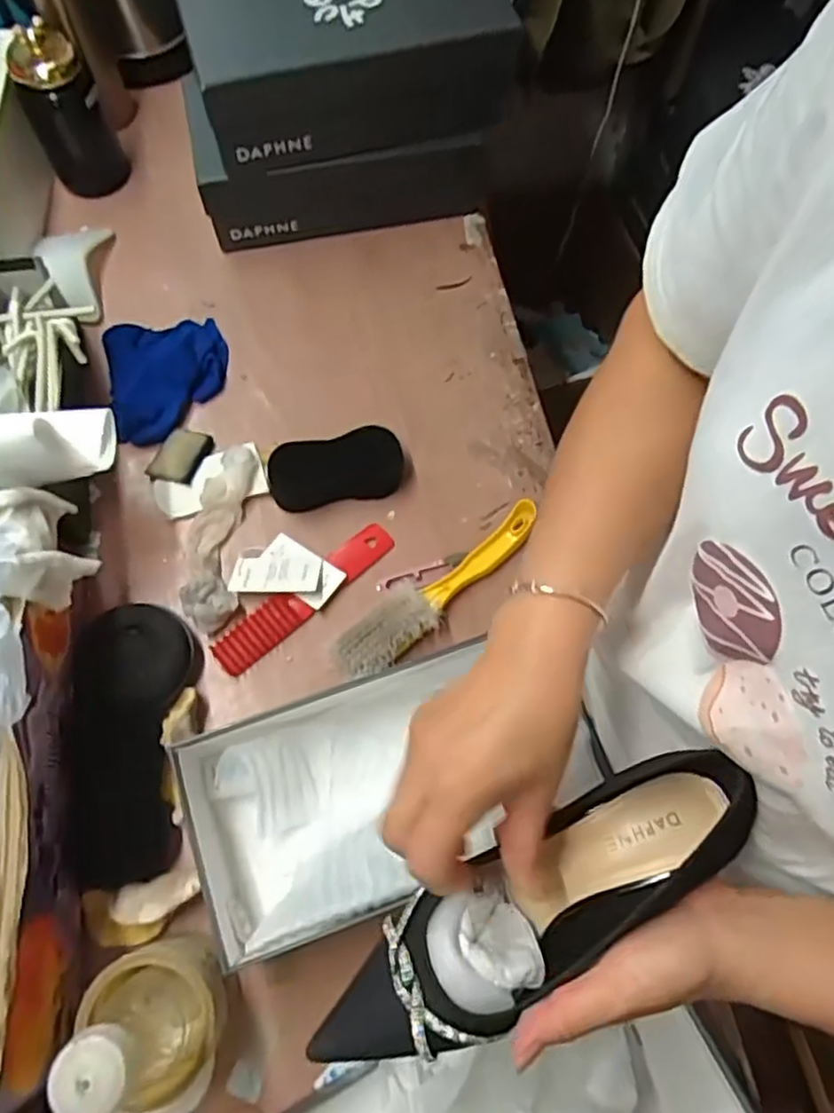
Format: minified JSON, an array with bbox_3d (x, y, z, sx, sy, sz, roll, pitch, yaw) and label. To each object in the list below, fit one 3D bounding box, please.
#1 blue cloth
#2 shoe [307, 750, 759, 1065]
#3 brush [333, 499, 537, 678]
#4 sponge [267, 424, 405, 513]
[{"bbox_3d":[-0.247,-0.182,0.686,0.112,0.036,0.133,-10,70,-6],"label":"blue cloth"},{"bbox_3d":[0.058,0.181,0.349,0.243,0.072,0.065,-34,74,0],"label":"shoe"},{"bbox_3d":[0.023,0.027,0.613,0.226,0.034,0.049,-37,75,-15],"label":"brush"},{"bbox_3d":[-0.077,-0.084,0.659,0.130,0.038,0.063,-11,70,-7],"label":"sponge"}]

